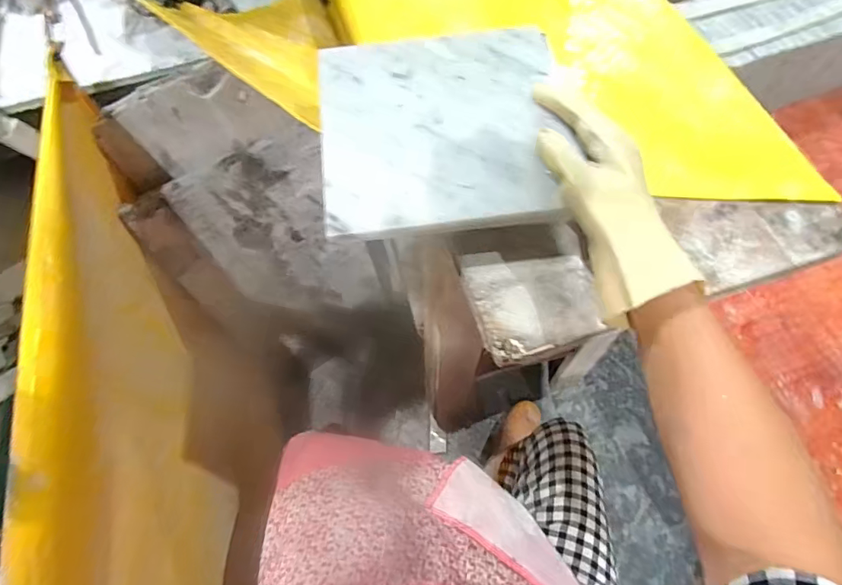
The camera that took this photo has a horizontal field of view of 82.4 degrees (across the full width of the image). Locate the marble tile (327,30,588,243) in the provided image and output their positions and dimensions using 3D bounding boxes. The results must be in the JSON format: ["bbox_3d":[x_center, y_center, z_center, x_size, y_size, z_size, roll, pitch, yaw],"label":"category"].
[{"bbox_3d":[0.016,-0.141,0.388,0.189,0.013,0.196,-6,65,-1],"label":"marble tile"}]

